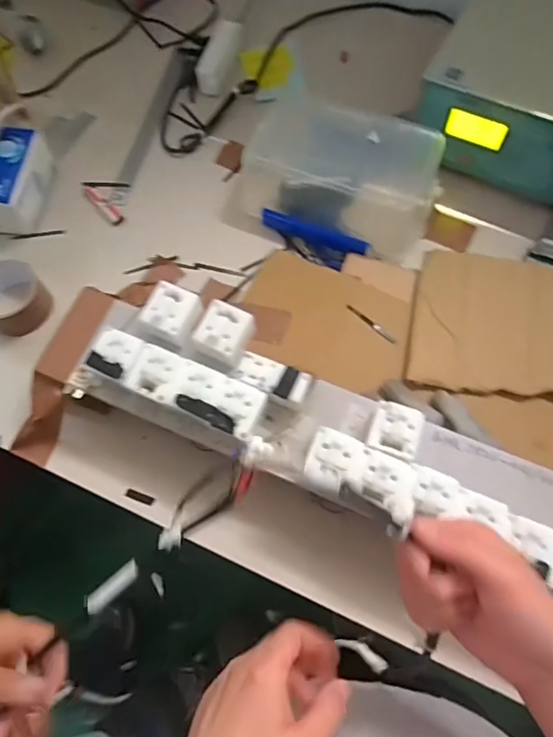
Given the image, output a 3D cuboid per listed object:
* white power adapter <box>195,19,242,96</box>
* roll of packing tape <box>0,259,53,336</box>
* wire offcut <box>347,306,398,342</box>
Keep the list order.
[{"bbox_3d":[-0.090,-0.498,0.803,0.042,0.040,0.133,11,69,6],"label":"white power adapter"},{"bbox_3d":[-0.332,-0.089,0.632,0.077,0.047,0.076,-1,69,2],"label":"roll of packing tape"},{"bbox_3d":[0.117,-0.056,0.618,0.008,0.004,0.075,-42,72,-14],"label":"wire offcut"}]

